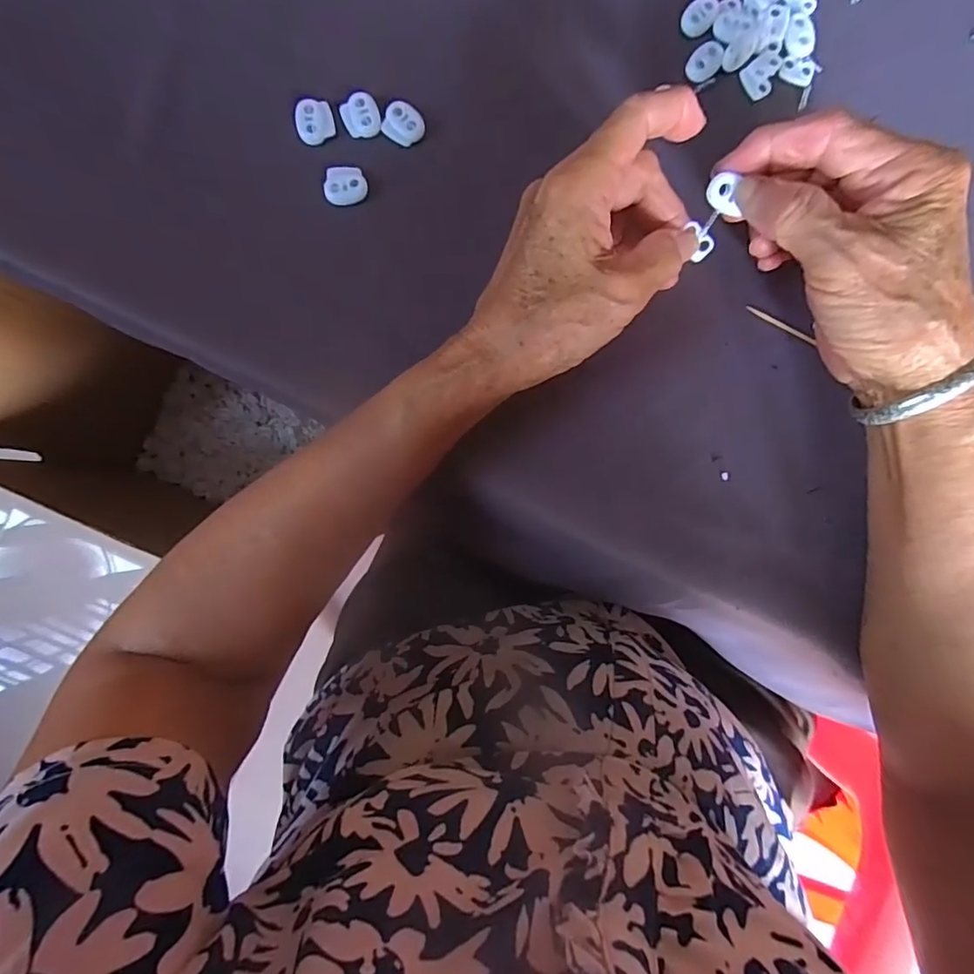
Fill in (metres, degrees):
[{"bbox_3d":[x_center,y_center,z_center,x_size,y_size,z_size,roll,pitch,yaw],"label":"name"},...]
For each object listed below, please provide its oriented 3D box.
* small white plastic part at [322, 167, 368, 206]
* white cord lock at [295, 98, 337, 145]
[{"bbox_3d":[-0.076,-0.161,0.283,0.022,0.007,0.018,-15,90,-2],"label":"small white plastic part"},{"bbox_3d":[-0.091,-0.194,0.281,0.019,0.006,0.020,-8,89,-2],"label":"white cord lock"}]

